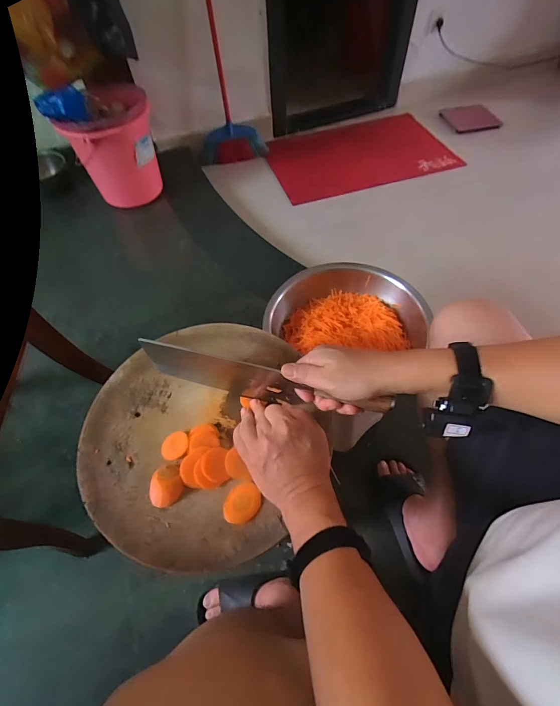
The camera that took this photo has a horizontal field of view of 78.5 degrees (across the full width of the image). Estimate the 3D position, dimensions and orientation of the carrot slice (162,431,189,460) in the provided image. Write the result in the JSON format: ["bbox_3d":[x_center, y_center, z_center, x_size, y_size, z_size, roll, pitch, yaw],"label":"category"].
[{"bbox_3d":[-0.139,0.122,0.451,0.037,0.008,0.034,-35,62,-18],"label":"carrot slice"}]

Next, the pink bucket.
[{"bbox_3d":[-0.631,-0.802,1.359,0.310,0.332,0.286,-21,58,-10],"label":"pink bucket"}]

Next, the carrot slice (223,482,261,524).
[{"bbox_3d":[-0.046,0.184,0.419,0.039,0.005,0.048,32,64,21],"label":"carrot slice"}]

